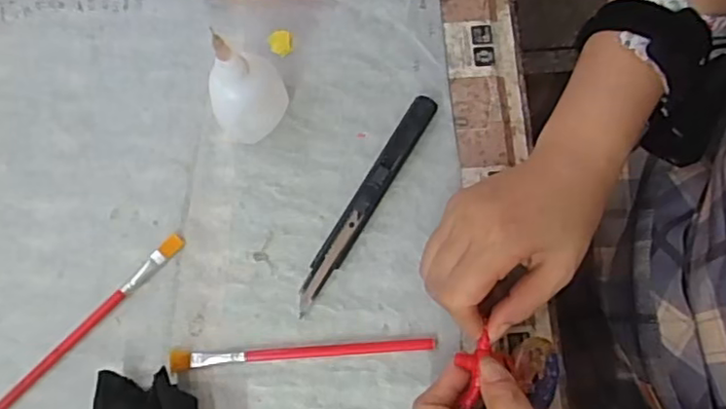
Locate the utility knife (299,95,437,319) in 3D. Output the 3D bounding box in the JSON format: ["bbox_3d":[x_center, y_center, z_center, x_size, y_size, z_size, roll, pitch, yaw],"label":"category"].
[{"bbox_3d":[0.001,-0.002,0.379,0.015,0.010,0.145,32,80,7],"label":"utility knife"}]

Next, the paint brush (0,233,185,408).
[{"bbox_3d":[-0.165,0.074,0.373,0.155,0.006,0.009,-44,81,-8],"label":"paint brush"}]

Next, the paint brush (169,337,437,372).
[{"bbox_3d":[-0.035,0.085,0.365,0.150,0.005,0.010,-3,78,0],"label":"paint brush"}]

